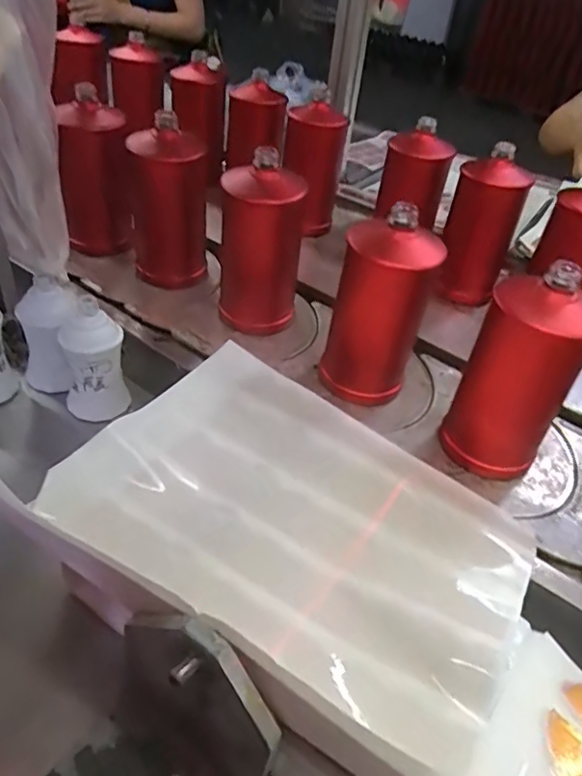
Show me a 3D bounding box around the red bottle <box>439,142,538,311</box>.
[{"bbox_3d":[0.245,-0.207,0.729,0.087,0.170,0.077,17,39,11],"label":"red bottle"}]

